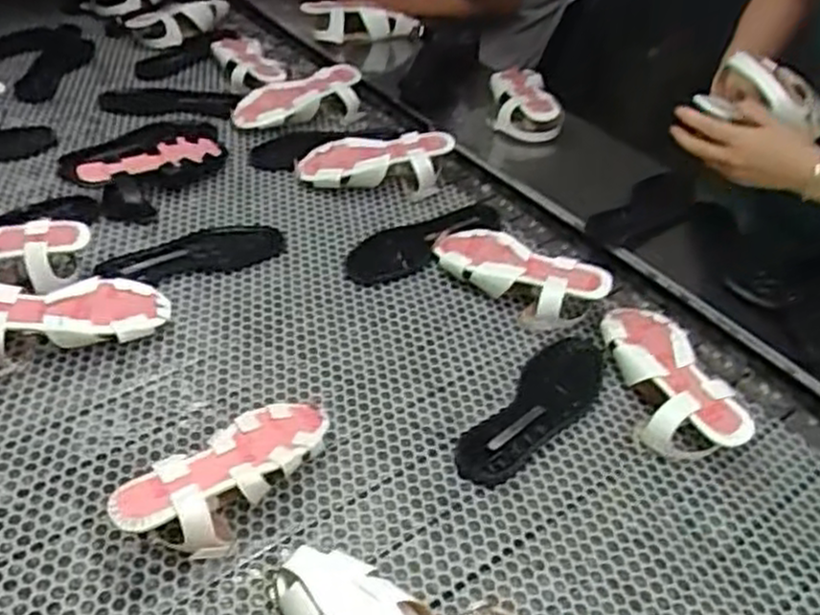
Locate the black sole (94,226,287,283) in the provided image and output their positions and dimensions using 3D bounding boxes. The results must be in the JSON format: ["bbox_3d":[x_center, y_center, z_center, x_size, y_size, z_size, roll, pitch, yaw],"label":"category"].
[{"bbox_3d":[-0.291,-0.074,1.044,0.245,0.018,0.089,-16,45,-23],"label":"black sole"}]

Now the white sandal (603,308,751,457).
[{"bbox_3d":[0.294,0.081,0.890,0.101,0.064,0.231,-2,41,-9],"label":"white sandal"}]

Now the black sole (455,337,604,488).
[{"bbox_3d":[0.150,0.116,0.895,0.085,0.012,0.276,28,46,24],"label":"black sole"}]

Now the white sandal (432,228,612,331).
[{"bbox_3d":[0.135,-0.044,1.013,0.241,0.069,0.092,28,46,25],"label":"white sandal"}]

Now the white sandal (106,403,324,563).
[{"bbox_3d":[-0.172,0.158,0.748,0.094,0.072,0.226,32,49,23],"label":"white sandal"}]

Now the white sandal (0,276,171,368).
[{"bbox_3d":[-0.409,0.012,0.901,0.235,0.061,0.082,-8,42,-15],"label":"white sandal"}]

